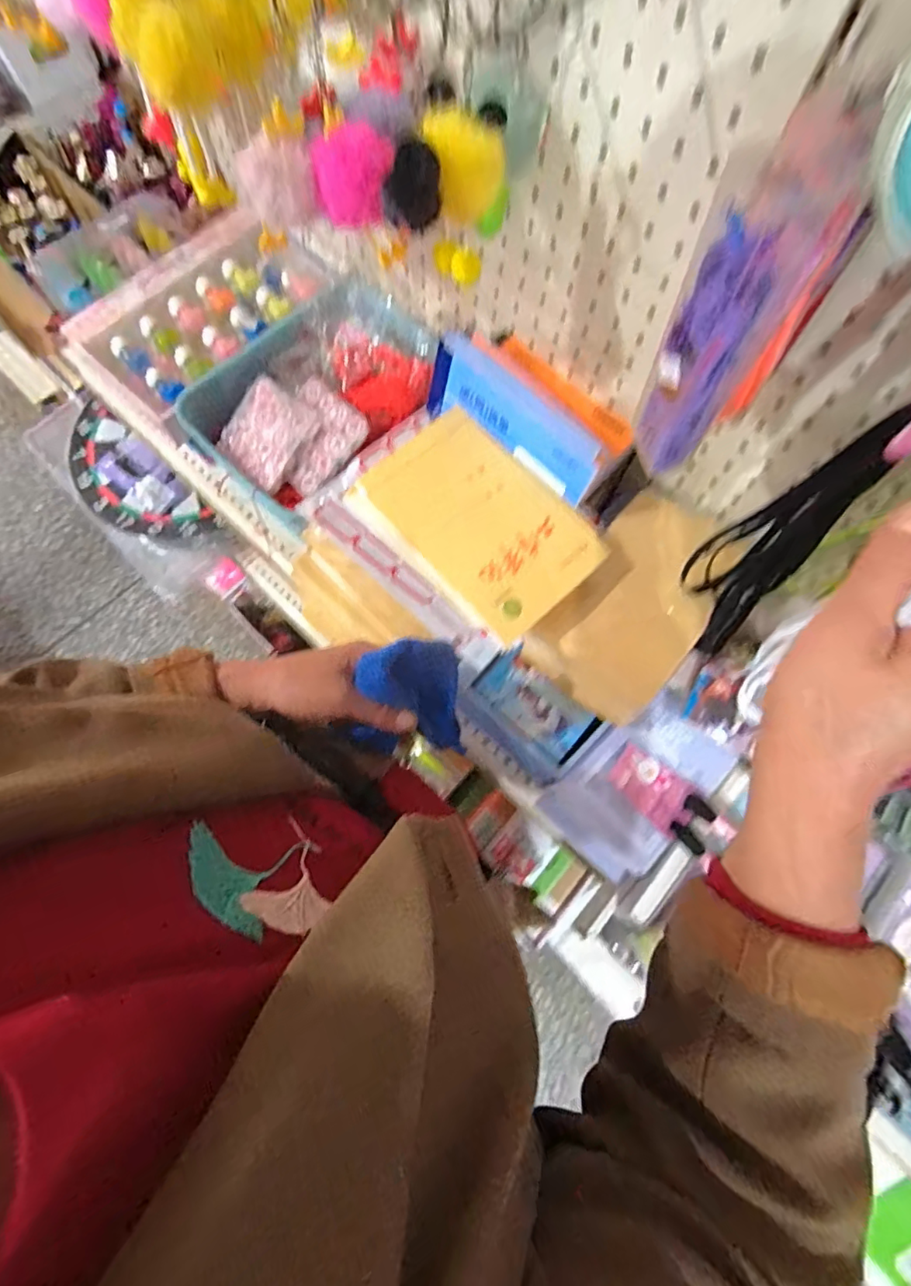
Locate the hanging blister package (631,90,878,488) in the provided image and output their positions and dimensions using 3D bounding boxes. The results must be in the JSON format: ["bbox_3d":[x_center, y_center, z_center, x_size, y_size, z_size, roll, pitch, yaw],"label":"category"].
[{"bbox_3d":[0.133,-0.147,0.274,0.061,0.150,0.036,-32,76,-12],"label":"hanging blister package"}]

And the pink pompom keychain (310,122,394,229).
[{"bbox_3d":[-0.068,-0.314,0.374,0.051,0.043,0.038,2,72,-2],"label":"pink pompom keychain"}]

